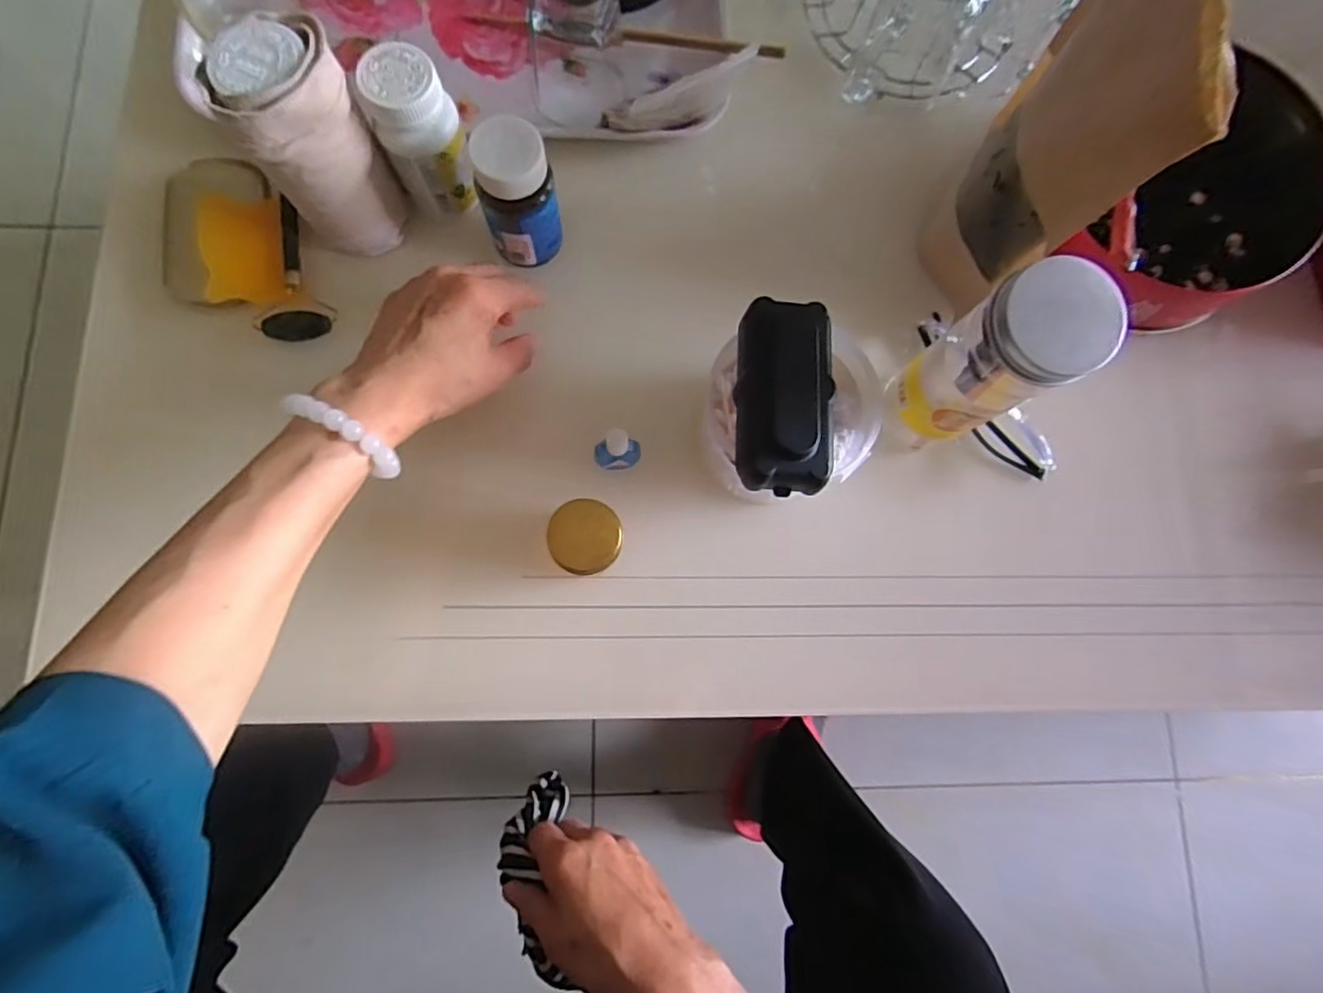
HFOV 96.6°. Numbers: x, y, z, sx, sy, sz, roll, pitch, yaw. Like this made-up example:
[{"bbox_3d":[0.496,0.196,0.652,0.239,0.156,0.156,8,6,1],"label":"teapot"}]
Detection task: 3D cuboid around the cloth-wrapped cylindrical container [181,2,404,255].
[{"bbox_3d":[-0.210,-0.211,0.359,0.072,0.118,0.066,-28,83,-7],"label":"cloth-wrapped cylindrical container"}]

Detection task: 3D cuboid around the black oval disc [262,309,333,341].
[{"bbox_3d":[-0.241,-0.113,0.391,0.039,0.009,0.020,-12,82,-5],"label":"black oval disc"}]

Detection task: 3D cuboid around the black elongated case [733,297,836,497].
[{"bbox_3d":[0.067,-0.056,0.319,0.050,0.025,0.104,6,80,-2],"label":"black elongated case"}]

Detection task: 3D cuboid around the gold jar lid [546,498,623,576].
[{"bbox_3d":[-0.043,0.023,0.331,0.039,0.010,0.041,0,81,-3],"label":"gold jar lid"}]

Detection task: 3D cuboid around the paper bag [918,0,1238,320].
[{"bbox_3d":[0.219,-0.202,0.344,0.047,0.198,0.142,17,80,0],"label":"paper bag"}]

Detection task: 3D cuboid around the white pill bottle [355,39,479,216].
[{"bbox_3d":[-0.150,-0.226,0.372,0.047,0.089,0.045,0,81,-3],"label":"white pill bottle"}]

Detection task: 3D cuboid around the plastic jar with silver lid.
[{"bbox_3d":[0.179,-0.072,0.328,0.060,0.123,0.055,0,81,-3],"label":"plastic jar with silver lid"}]

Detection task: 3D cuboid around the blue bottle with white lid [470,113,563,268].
[{"bbox_3d":[-0.091,-0.193,0.376,0.045,0.089,0.044,-13,82,-5],"label":"blue bottle with white lid"}]

